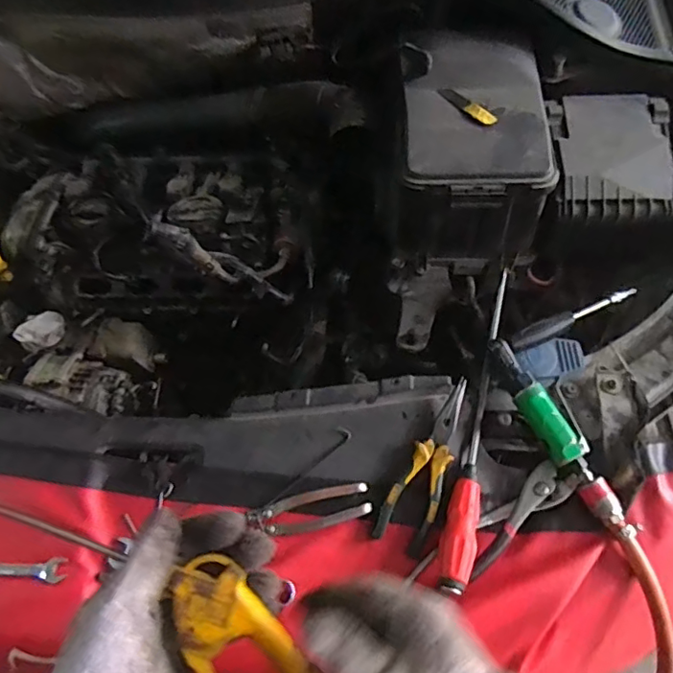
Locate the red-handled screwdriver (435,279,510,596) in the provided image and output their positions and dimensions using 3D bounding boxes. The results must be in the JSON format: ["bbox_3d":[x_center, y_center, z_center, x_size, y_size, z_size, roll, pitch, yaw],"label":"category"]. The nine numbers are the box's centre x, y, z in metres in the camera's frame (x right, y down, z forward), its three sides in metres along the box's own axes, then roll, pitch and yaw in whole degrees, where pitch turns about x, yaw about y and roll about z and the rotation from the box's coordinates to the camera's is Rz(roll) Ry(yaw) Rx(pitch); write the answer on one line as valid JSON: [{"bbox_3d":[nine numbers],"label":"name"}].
[{"bbox_3d":[0.165,0.091,0.613,0.033,0.042,0.372,15,59,13],"label":"red-handled screwdriver"}]

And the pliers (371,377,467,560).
[{"bbox_3d":[0.100,0.131,0.585,0.051,0.026,0.185,23,61,17],"label":"pliers"}]

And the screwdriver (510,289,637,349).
[{"bbox_3d":[0.277,-0.021,0.656,0.163,0.023,0.019,-21,58,-10],"label":"screwdriver"}]

